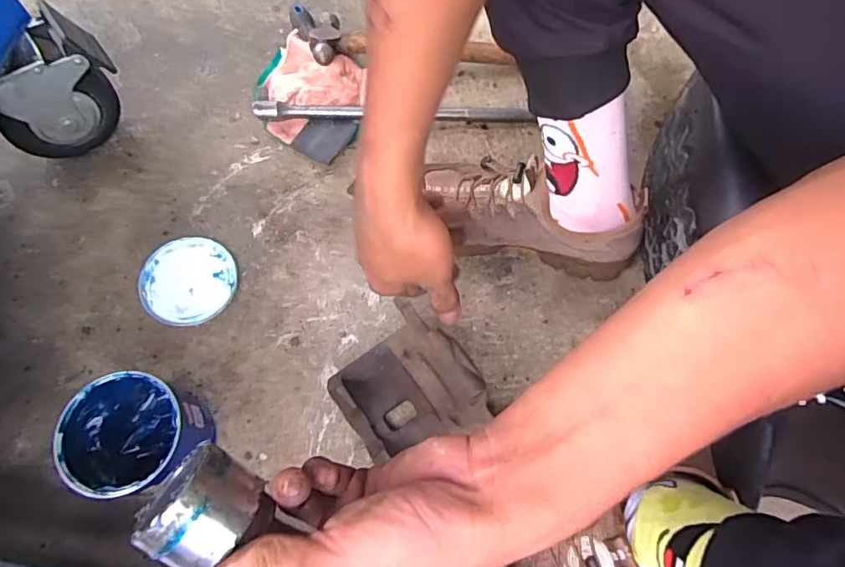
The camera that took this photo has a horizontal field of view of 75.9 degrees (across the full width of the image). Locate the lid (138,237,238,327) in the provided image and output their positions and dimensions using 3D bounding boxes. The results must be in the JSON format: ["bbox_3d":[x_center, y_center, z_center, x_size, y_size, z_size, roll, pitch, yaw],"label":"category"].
[{"bbox_3d":[-0.259,-0.004,0.601,0.101,0.005,0.101,1,69,-2],"label":"lid"}]

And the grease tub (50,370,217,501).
[{"bbox_3d":[-0.258,0.142,0.496,0.098,0.094,0.099,1,69,-2],"label":"grease tub"}]

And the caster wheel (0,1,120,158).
[{"bbox_3d":[-0.401,-0.205,0.597,0.133,0.151,0.059,-39,75,-16],"label":"caster wheel"}]

